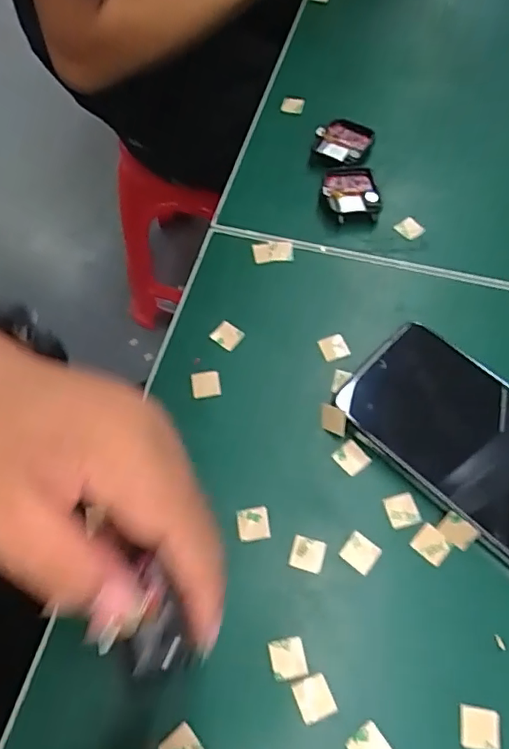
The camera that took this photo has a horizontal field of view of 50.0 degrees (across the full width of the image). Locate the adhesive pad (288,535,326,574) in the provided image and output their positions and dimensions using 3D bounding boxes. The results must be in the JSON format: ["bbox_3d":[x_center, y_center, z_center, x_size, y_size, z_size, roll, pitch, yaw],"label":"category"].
[{"bbox_3d":[0.026,0.089,0.270,0.016,0.004,0.015,14,63,10],"label":"adhesive pad"}]

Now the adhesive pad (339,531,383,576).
[{"bbox_3d":[0.053,0.088,0.270,0.016,0.004,0.015,36,69,20],"label":"adhesive pad"}]

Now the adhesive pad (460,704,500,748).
[{"bbox_3d":[0.097,0.153,0.235,0.017,0.004,0.016,8,63,7],"label":"adhesive pad"}]

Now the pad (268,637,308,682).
[{"bbox_3d":[0.015,0.130,0.249,0.016,0.004,0.017,-11,62,-3],"label":"pad"}]

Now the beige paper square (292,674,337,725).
[{"bbox_3d":[0.026,0.143,0.241,0.015,0.004,0.016,-21,63,-8],"label":"beige paper square"}]

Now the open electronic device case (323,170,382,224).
[{"bbox_3d":[0.065,-0.124,0.374,0.036,0.013,0.043,-5,62,0],"label":"open electronic device case"}]

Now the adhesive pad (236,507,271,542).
[{"bbox_3d":[-0.001,0.076,0.278,0.016,0.004,0.016,-9,62,-2],"label":"adhesive pad"}]

